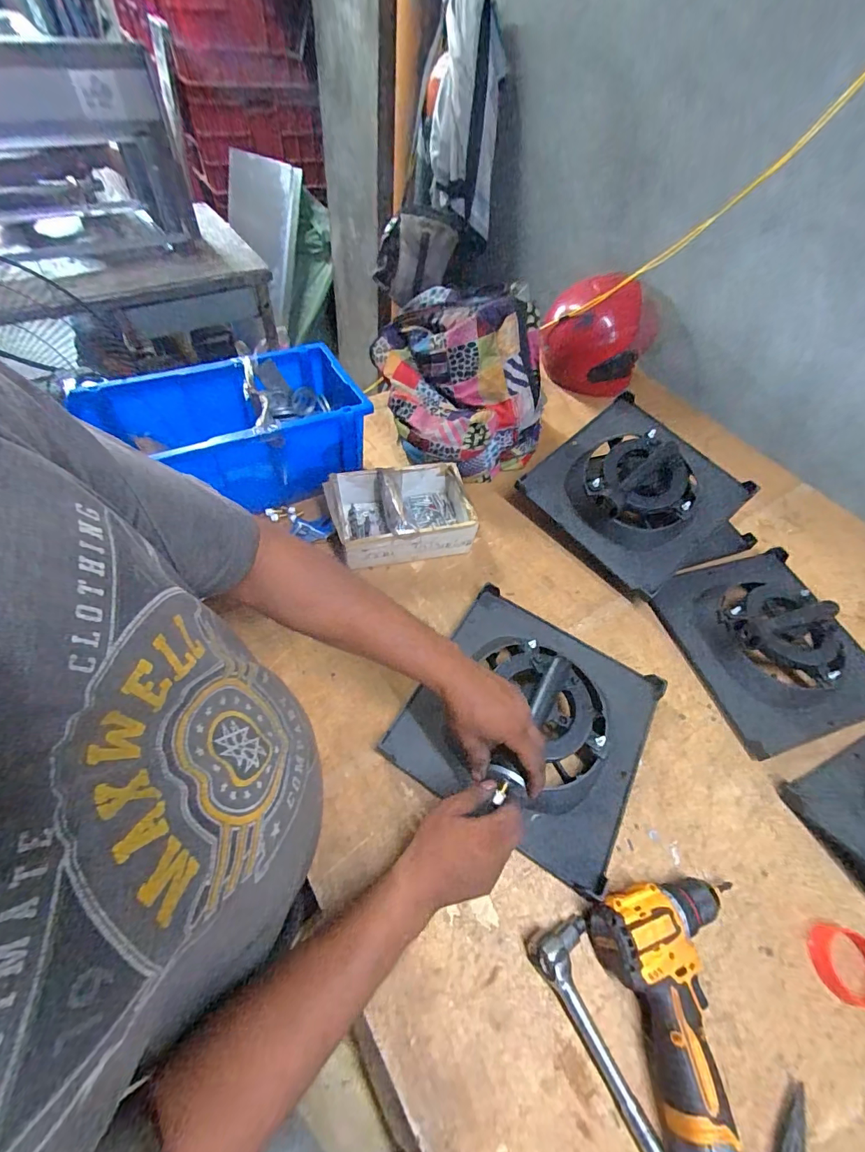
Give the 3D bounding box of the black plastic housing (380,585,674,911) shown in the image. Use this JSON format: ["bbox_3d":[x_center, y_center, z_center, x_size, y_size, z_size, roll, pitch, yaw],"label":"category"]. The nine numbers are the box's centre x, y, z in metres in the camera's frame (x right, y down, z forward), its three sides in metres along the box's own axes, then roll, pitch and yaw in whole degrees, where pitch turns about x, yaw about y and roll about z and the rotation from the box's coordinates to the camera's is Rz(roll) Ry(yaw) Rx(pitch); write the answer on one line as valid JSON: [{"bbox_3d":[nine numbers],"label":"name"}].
[{"bbox_3d":[0.135,0.170,0.561,0.292,0.087,0.294,30,58,15],"label":"black plastic housing"}]

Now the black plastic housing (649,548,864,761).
[{"bbox_3d":[0.536,0.091,0.669,0.284,0.090,0.288,-16,58,-15],"label":"black plastic housing"}]

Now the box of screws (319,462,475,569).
[{"bbox_3d":[-0.055,-0.106,0.739,0.221,0.096,0.153,-10,57,-12],"label":"box of screws"}]

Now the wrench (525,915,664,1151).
[{"bbox_3d":[0.183,0.462,0.405,0.066,0.039,0.241,-22,60,-19],"label":"wrench"}]

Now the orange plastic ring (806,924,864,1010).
[{"bbox_3d":[0.453,0.423,0.471,0.063,0.020,0.067,2,55,-3],"label":"orange plastic ring"}]

